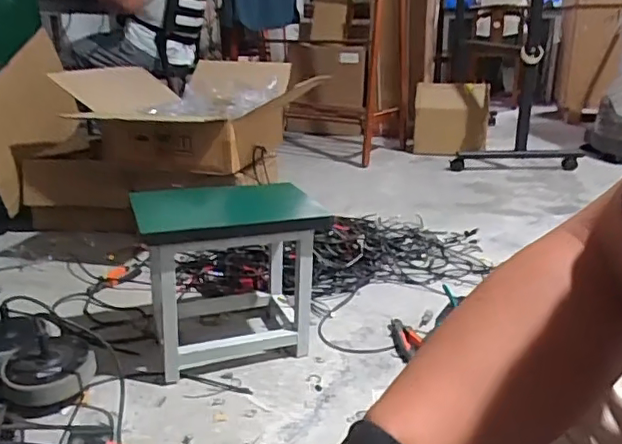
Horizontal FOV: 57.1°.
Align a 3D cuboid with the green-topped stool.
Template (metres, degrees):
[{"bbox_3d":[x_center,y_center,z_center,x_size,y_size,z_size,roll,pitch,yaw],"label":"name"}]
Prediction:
[{"bbox_3d":[-0.143,0.106,1.125,0.338,0.309,0.222,-7,21,-20],"label":"green-topped stool"}]

